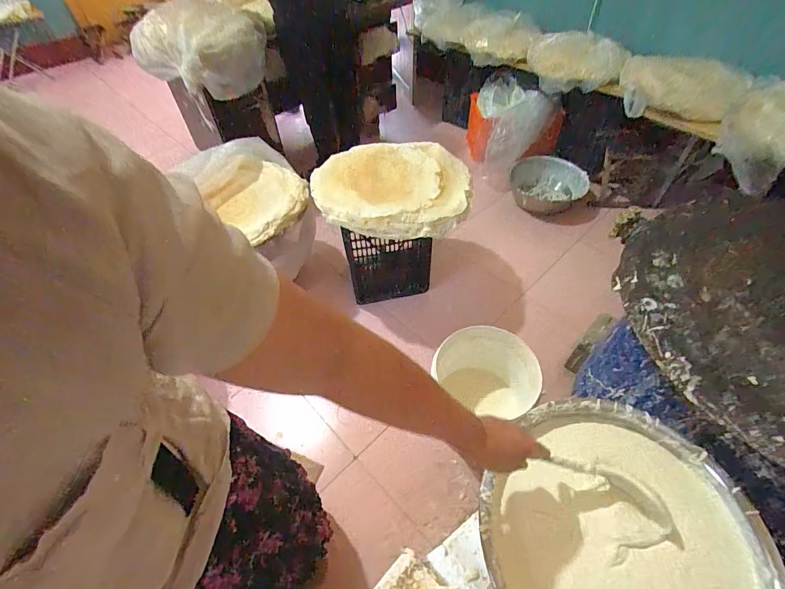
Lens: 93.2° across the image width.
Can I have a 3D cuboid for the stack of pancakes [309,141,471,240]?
[{"bbox_3d":[-0.009,-0.395,1.367,0.571,0.158,0.470,1,52,4],"label":"stack of pancakes"}]

